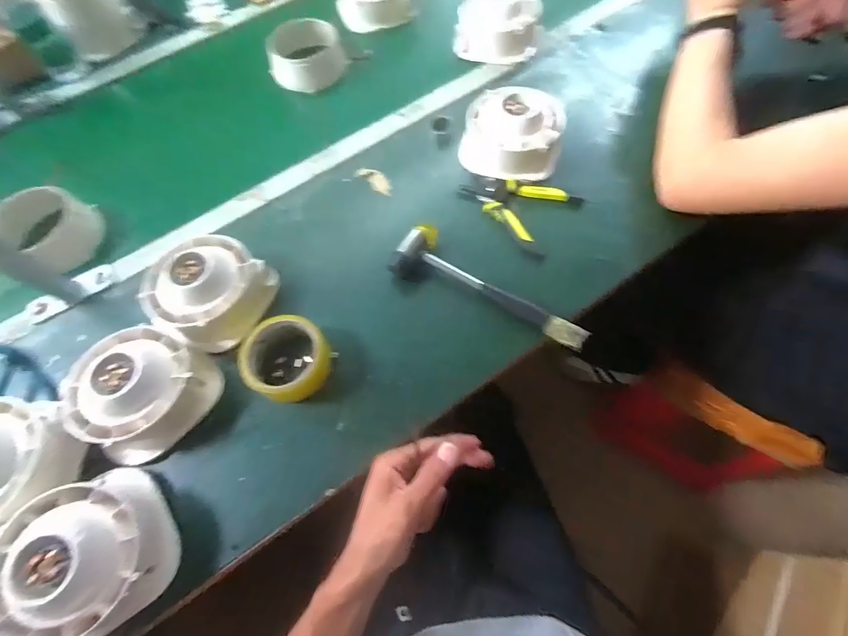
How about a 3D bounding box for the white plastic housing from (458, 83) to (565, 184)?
[{"bbox_3d":[0.127,-0.271,0.578,0.137,0.064,0.118,9,66,8],"label":"white plastic housing"}]

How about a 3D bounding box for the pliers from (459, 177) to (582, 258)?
[{"bbox_3d":[0.125,-0.157,0.559,0.148,0.020,0.111,32,71,17],"label":"pliers"}]

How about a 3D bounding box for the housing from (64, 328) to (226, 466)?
[{"bbox_3d":[-0.331,0.078,0.469,0.140,0.074,0.136,-1,65,3],"label":"housing"}]

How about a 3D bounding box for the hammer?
[{"bbox_3d":[0.082,-0.043,0.504,0.254,0.029,0.076,25,69,14],"label":"hammer"}]

